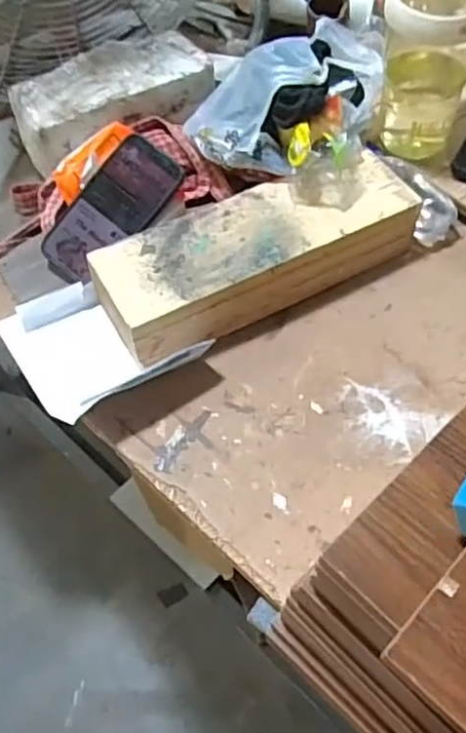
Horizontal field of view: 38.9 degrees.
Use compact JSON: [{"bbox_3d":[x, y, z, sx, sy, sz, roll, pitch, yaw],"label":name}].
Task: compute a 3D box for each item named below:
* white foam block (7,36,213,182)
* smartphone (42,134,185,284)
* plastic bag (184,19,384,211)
[{"bbox_3d":[-0.141,-0.319,0.768,0.231,0.052,0.128,-35,64,-15],"label":"white foam block"},{"bbox_3d":[-0.130,-0.164,0.699,0.079,0.008,0.165,41,92,9],"label":"smartphone"},{"bbox_3d":[0.054,-0.304,0.726,0.205,0.095,0.238,12,62,11],"label":"plastic bag"}]

